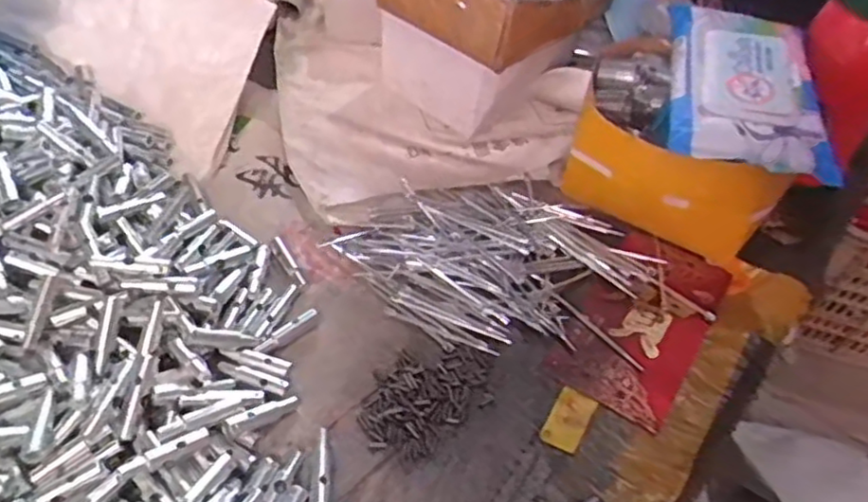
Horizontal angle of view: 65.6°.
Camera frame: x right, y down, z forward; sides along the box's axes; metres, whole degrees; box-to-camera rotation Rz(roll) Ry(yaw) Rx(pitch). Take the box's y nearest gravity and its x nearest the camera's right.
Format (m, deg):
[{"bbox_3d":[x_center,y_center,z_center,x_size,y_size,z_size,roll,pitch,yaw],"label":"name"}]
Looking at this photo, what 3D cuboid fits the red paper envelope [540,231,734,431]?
[{"bbox_3d":[0.157,0.047,0.511,0.094,0.008,0.171,29,50,20],"label":"red paper envelope"}]

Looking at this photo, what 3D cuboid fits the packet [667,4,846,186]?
[{"bbox_3d":[0.237,-0.135,0.515,0.115,0.025,0.179,10,57,-1],"label":"packet"}]

